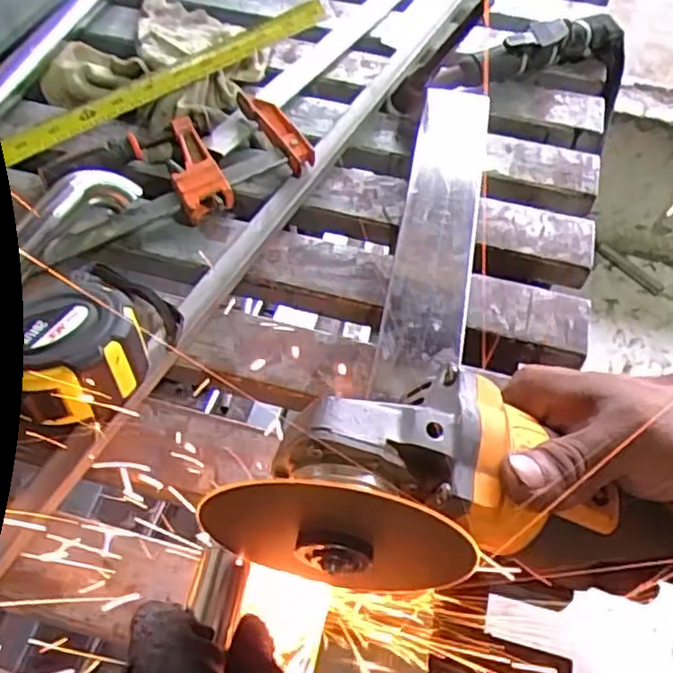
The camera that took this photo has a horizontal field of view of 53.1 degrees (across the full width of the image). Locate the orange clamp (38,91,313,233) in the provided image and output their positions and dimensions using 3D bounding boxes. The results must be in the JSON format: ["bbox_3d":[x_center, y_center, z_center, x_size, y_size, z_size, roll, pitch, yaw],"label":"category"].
[{"bbox_3d":[-0.112,-0.122,0.478,0.171,0.031,0.083,-25,60,-19],"label":"orange clamp"}]

